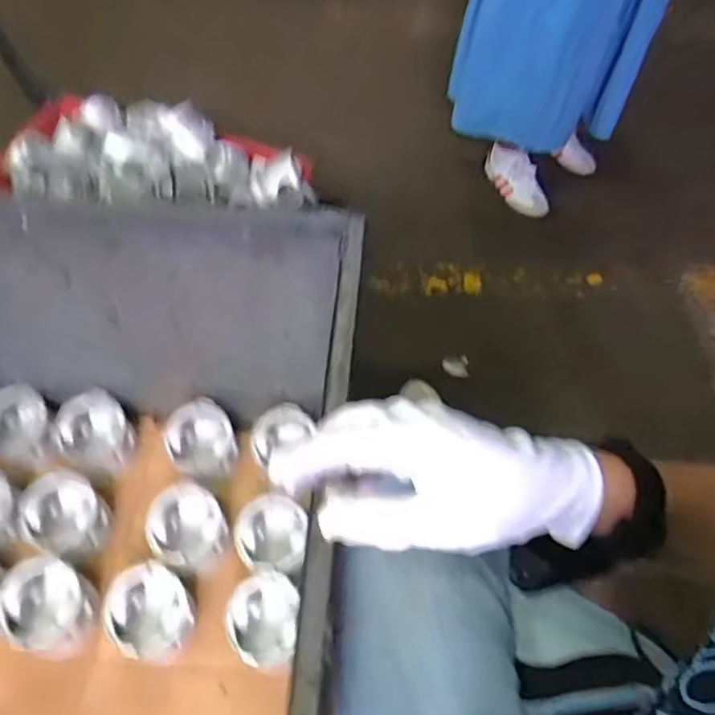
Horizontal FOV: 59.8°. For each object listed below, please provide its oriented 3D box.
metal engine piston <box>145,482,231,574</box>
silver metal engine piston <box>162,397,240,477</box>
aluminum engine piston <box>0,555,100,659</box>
[{"bbox_3d":[-0.240,0.243,0.883,0.105,0.069,0.114,-27,61,-18],"label":"metal engine piston"},{"bbox_3d":[-0.239,0.126,0.949,0.105,0.059,0.122,-23,60,-16],"label":"silver metal engine piston"},{"bbox_3d":[-0.412,0.345,0.842,0.105,0.105,0.114,-26,60,-17],"label":"aluminum engine piston"}]

